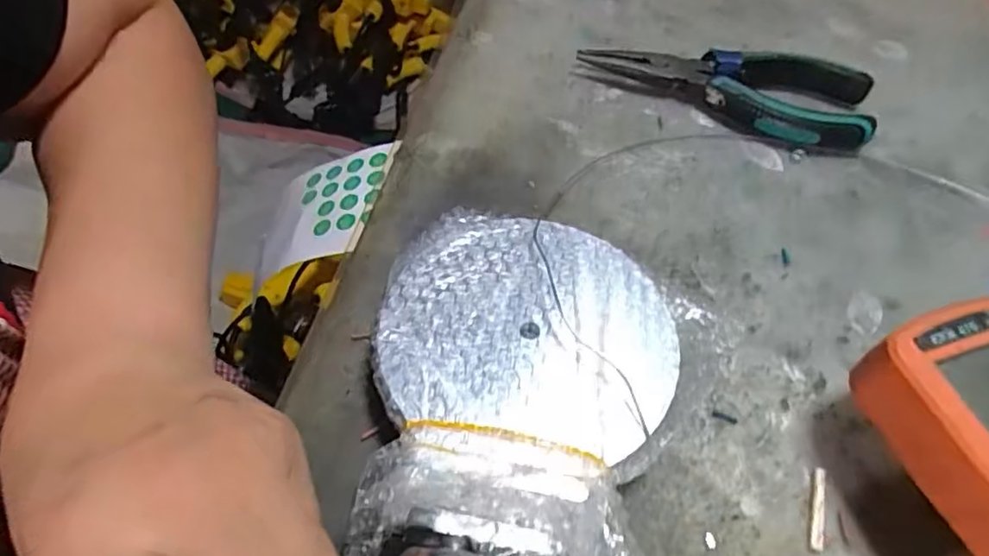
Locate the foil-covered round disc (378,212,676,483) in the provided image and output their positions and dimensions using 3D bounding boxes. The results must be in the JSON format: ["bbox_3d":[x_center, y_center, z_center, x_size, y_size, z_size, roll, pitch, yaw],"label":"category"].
[{"bbox_3d":[0.013,0.023,0.247,0.111,0.030,0.110,2,59,-3],"label":"foil-covered round disc"}]

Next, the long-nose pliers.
[{"bbox_3d":[0.129,-0.107,0.338,0.156,0.020,0.050,12,59,2],"label":"long-nose pliers"}]

